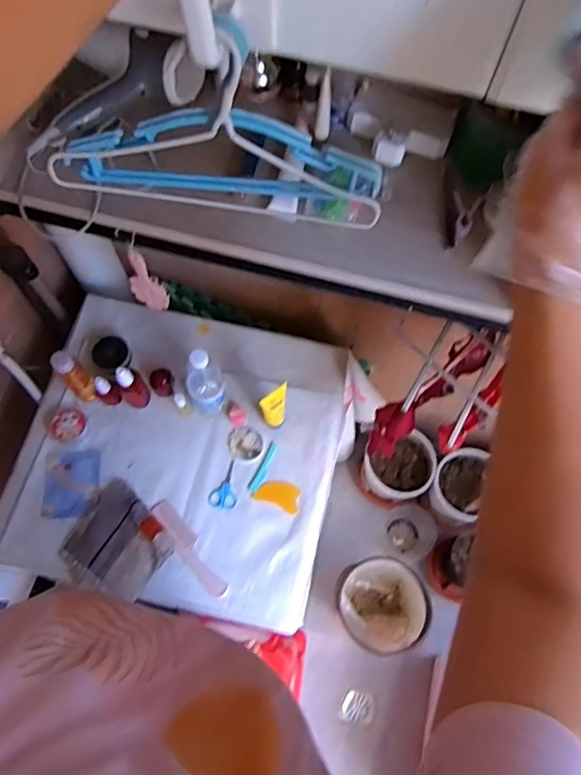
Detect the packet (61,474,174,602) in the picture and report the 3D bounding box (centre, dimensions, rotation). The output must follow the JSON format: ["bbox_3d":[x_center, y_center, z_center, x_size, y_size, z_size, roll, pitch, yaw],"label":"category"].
[{"bbox_3d":[-0.313,0.284,0.999,0.170,0.022,0.180,30,70,10],"label":"packet"}]

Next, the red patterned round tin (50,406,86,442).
[{"bbox_3d":[-0.434,0.074,1.078,0.058,0.033,0.065,37,72,12],"label":"red patterned round tin"}]

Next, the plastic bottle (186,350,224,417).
[{"bbox_3d":[-0.156,-0.008,1.003,0.063,0.228,0.062,0,68,-1],"label":"plastic bottle"}]

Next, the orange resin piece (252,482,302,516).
[{"bbox_3d":[-0.023,0.203,1.046,0.084,0.004,0.050,21,71,6],"label":"orange resin piece"}]

